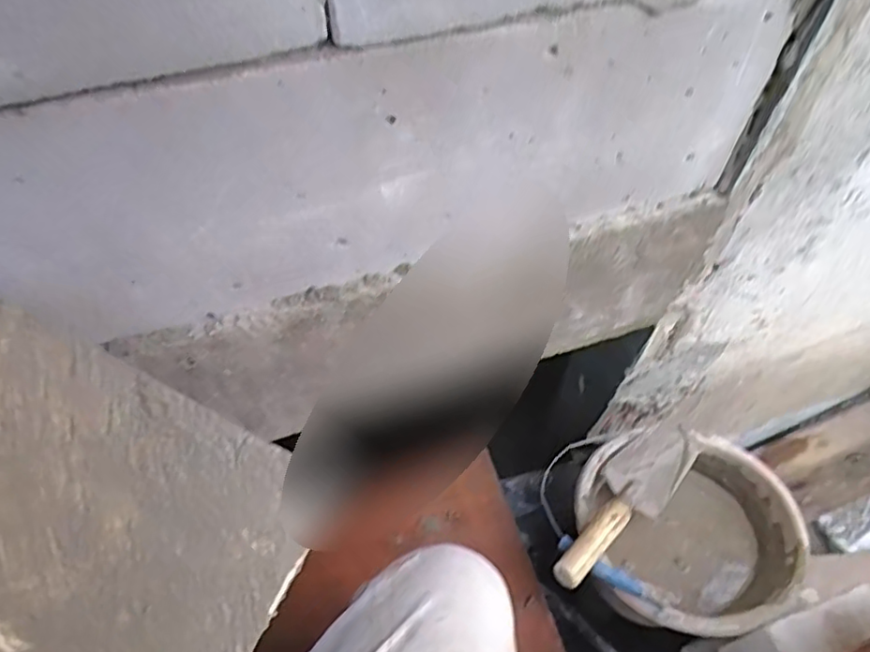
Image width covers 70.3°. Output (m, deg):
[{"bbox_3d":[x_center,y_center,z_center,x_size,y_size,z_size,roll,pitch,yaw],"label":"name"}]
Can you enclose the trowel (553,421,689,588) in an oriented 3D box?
[{"bbox_3d":[0.245,0.224,0.801,0.086,0.060,0.295,39,46,24],"label":"trowel"}]

